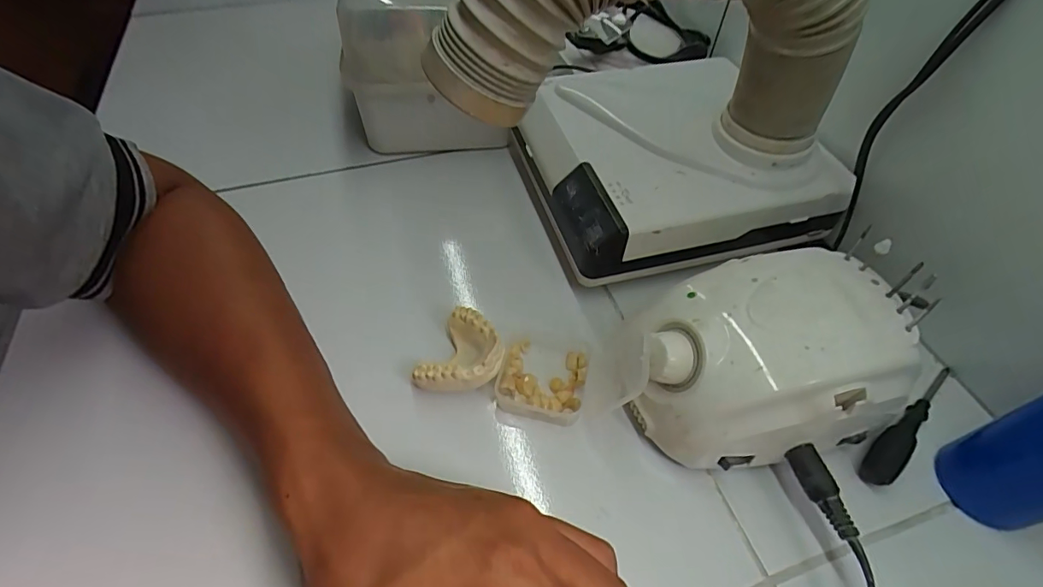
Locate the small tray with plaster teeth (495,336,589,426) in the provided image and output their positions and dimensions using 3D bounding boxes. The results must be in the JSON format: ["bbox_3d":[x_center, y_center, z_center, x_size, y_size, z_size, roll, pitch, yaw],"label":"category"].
[{"bbox_3d":[0.014,0.052,0.310,0.054,0.014,0.058,10,53,6],"label":"small tray with plaster teeth"}]

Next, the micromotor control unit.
[{"bbox_3d":[0.134,0.039,0.282,0.141,0.080,0.100,-7,53,-7],"label":"micromotor control unit"}]

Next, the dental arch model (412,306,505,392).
[{"bbox_3d":[-0.036,0.040,0.306,0.045,0.025,0.053,19,54,12],"label":"dental arch model"}]

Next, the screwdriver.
[{"bbox_3d":[0.241,0.076,0.298,0.112,0.013,0.017,-36,61,-26],"label":"screwdriver"}]

